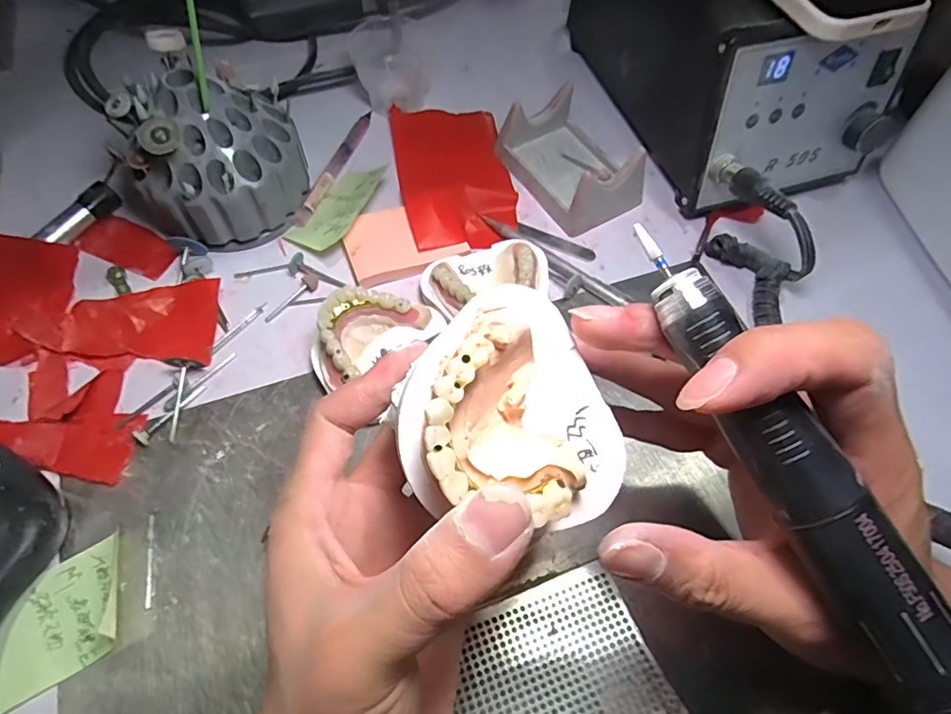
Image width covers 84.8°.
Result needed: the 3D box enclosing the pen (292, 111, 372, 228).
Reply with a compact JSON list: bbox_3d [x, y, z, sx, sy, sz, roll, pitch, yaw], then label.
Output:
[{"bbox_3d":[-0.101,-0.143,0.378,0.010,0.006,0.121,17,63,6],"label":"pen"}]

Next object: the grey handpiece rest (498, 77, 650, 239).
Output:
[{"bbox_3d":[0.070,-0.141,0.369,0.068,0.037,0.098,-31,68,-18],"label":"grey handpiece rest"}]

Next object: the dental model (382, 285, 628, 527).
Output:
[{"bbox_3d":[0.011,0.024,0.160,0.074,0.030,0.074,4,81,-26],"label":"dental model"}]

